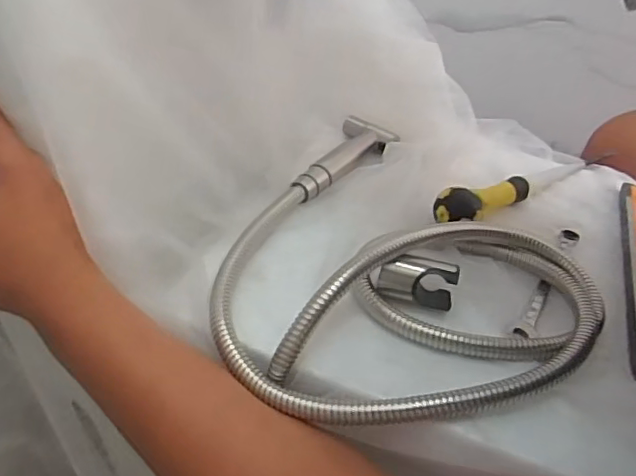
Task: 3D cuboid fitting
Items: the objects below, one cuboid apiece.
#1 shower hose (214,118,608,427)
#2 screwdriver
[{"bbox_3d":[0.069,0.009,0.399,0.245,0.039,0.287,21,40,22],"label":"shower hose"},{"bbox_3d":[0.184,-0.056,0.494,0.223,0.029,0.030,-25,45,-32],"label":"screwdriver"}]

